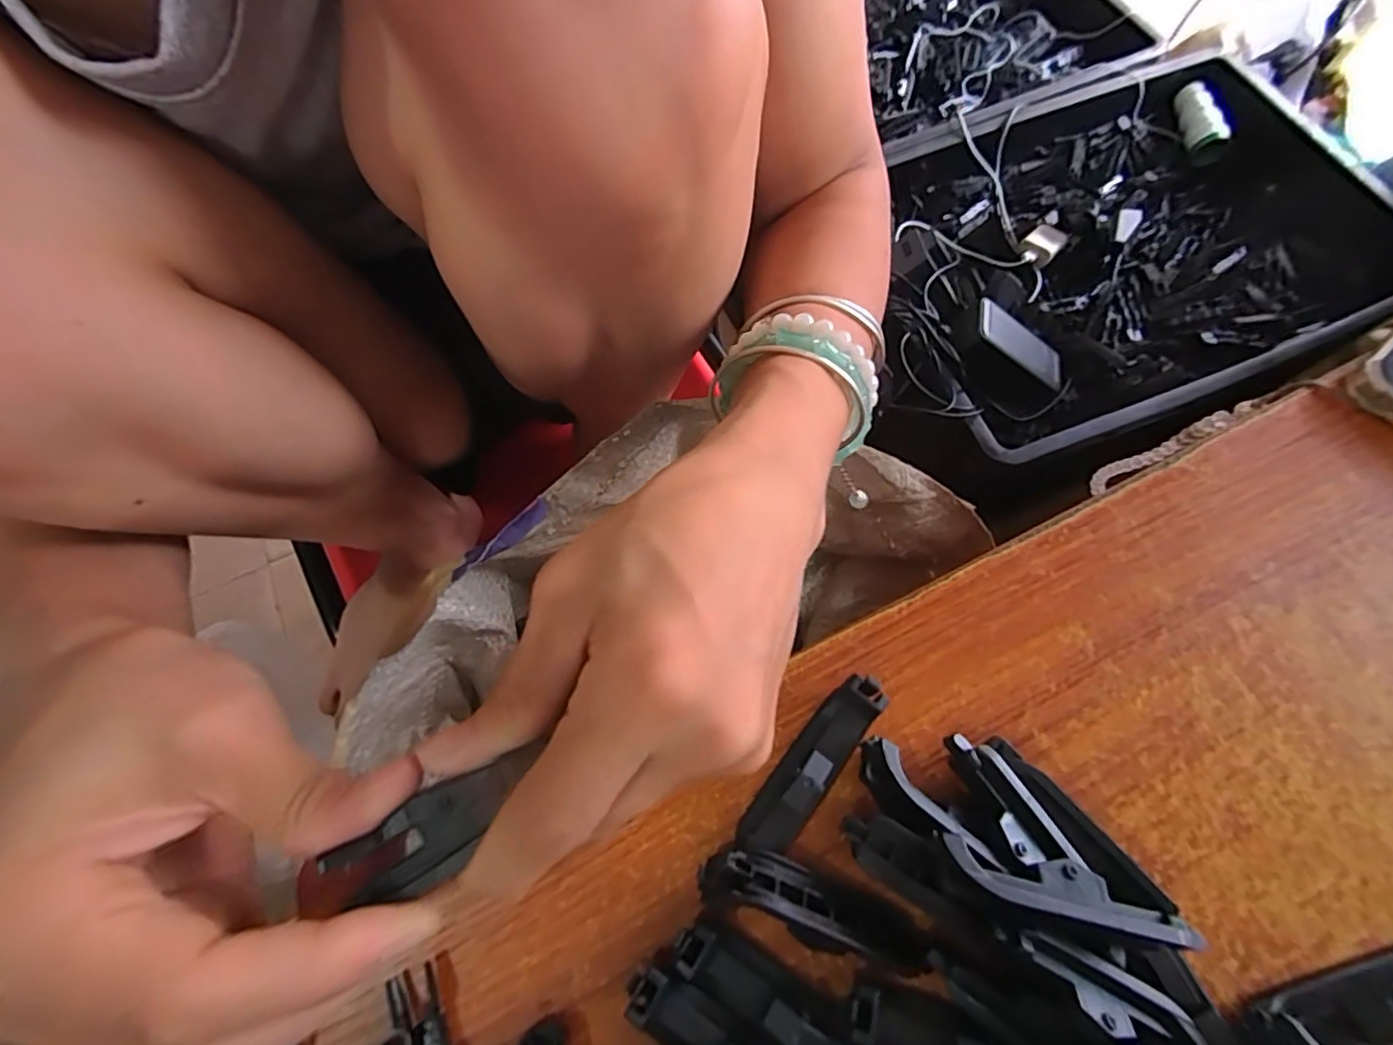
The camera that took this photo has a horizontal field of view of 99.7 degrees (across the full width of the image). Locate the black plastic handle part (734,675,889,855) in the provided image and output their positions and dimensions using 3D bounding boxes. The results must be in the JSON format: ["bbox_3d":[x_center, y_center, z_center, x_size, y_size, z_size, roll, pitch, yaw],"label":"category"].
[{"bbox_3d":[0.041,0.086,0.207,0.018,0.016,0.069,37,74,13],"label":"black plastic handle part"}]

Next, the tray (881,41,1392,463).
[{"bbox_3d":[0.482,-0.330,0.681,0.551,0.077,0.425,-20,71,-6],"label":"tray"}]

